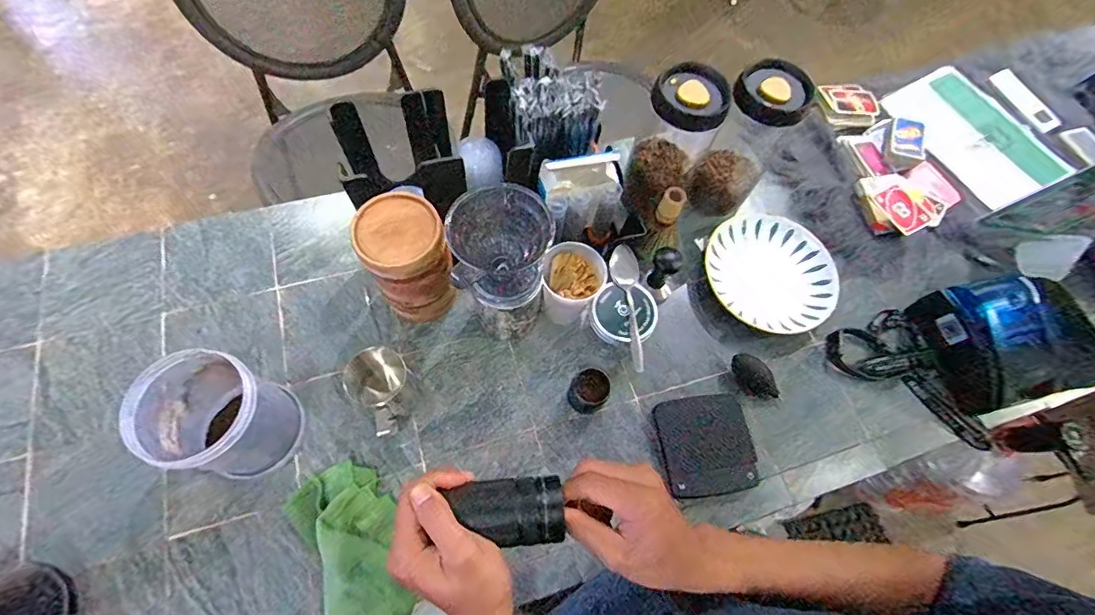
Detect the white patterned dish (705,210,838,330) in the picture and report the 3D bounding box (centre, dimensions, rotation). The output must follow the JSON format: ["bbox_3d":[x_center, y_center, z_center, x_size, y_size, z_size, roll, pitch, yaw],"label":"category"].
[{"bbox_3d":[0.354,-0.058,0.755,0.185,0.022,0.202,1,66,-3],"label":"white patterned dish"}]

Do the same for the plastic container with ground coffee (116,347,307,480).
[{"bbox_3d":[-0.365,0.123,0.544,0.114,0.151,0.121,1,66,-3],"label":"plastic container with ground coffee"}]

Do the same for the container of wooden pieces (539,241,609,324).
[{"bbox_3d":[0.030,-0.023,0.659,0.082,0.115,0.079,1,66,-3],"label":"container of wooden pieces"}]

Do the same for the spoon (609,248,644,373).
[{"bbox_3d":[0.103,-0.005,0.624,0.039,0.034,0.165,2,66,-4],"label":"spoon"}]

